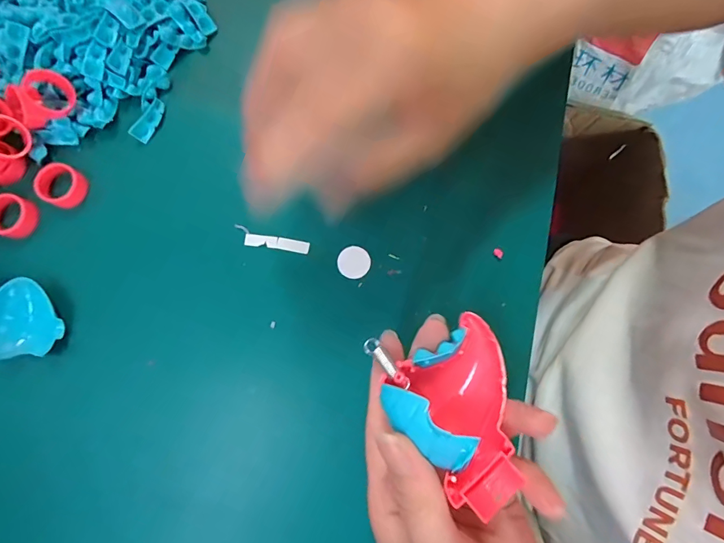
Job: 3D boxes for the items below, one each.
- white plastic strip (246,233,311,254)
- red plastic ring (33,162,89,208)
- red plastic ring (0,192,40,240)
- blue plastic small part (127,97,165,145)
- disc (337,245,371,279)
[{"bbox_3d":[-0.053,-0.018,0.253,0.039,0.004,0.008,9,80,2],"label":"white plastic strip"},{"bbox_3d":[-0.187,-0.053,0.253,0.021,0.015,0.025,20,80,4],"label":"red plastic ring"},{"bbox_3d":[-0.213,-0.034,0.247,0.025,0.013,0.025,0,79,0],"label":"red plastic ring"},{"bbox_3d":[-0.136,-0.098,0.261,0.010,0.006,0.030,26,81,5],"label":"blue plastic small part"},{"bbox_3d":[-0.005,-0.006,0.250,0.020,0.004,0.020,0,79,0],"label":"disc"}]

